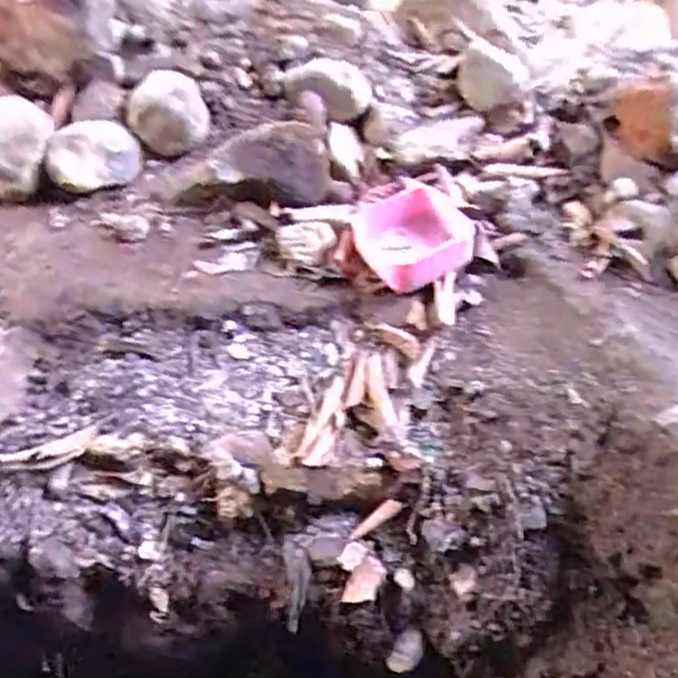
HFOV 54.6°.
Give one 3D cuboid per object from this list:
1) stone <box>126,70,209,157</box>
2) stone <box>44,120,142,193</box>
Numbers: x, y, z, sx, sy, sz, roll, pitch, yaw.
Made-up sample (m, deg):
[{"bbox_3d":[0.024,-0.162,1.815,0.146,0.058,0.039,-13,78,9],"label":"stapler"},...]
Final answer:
[{"bbox_3d":[-0.237,-0.311,0.908,0.097,0.113,0.052,-20,15,17],"label":"stone"},{"bbox_3d":[-0.327,-0.245,0.880,0.108,0.061,0.083,2,42,0],"label":"stone"}]

